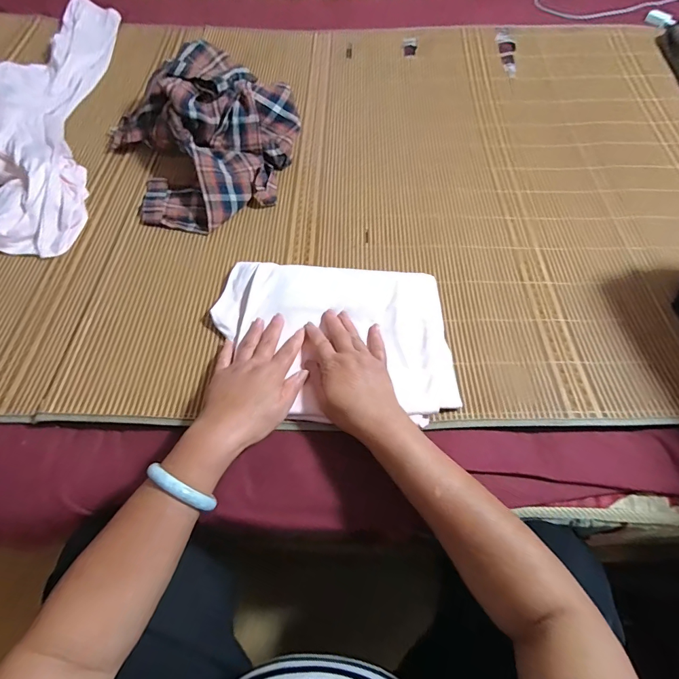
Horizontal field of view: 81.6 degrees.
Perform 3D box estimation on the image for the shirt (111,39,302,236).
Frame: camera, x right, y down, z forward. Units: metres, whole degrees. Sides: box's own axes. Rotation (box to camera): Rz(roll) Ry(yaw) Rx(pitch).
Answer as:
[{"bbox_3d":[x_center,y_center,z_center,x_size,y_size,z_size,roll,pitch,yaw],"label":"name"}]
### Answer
[{"bbox_3d":[-0.221,-0.346,0.664,0.308,0.113,0.313,-18,62,-11],"label":"shirt"}]

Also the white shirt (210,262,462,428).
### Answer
[{"bbox_3d":[-0.011,-0.005,0.513,0.310,0.017,0.220,3,60,1],"label":"white shirt"}]

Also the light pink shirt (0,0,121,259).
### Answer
[{"bbox_3d":[-0.599,-0.438,0.744,0.282,0.060,0.718,-8,60,-6],"label":"light pink shirt"}]

